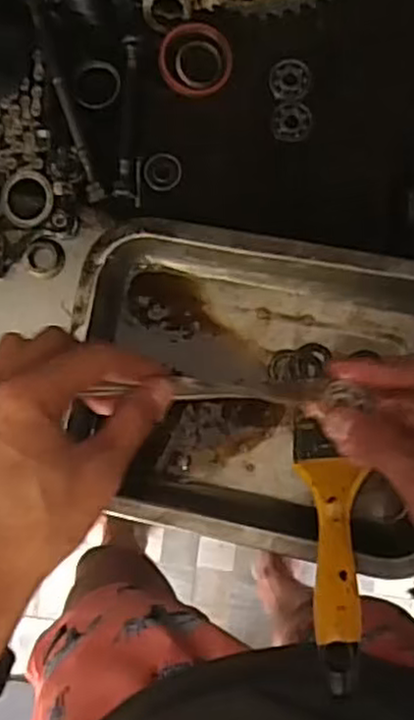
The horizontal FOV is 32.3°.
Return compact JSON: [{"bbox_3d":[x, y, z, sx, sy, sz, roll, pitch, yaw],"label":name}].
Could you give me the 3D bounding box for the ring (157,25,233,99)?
[{"bbox_3d":[-0.007,-0.207,0.490,0.050,0.004,0.051,0,85,3],"label":"ring"}]

